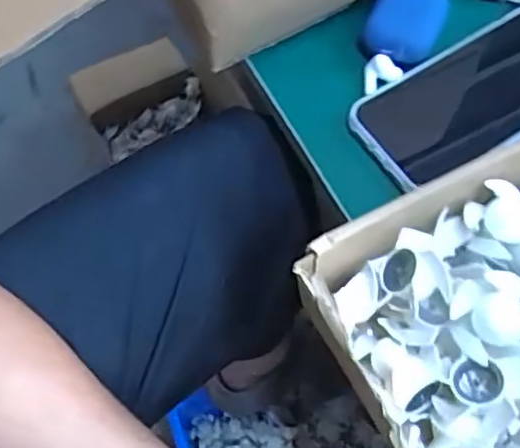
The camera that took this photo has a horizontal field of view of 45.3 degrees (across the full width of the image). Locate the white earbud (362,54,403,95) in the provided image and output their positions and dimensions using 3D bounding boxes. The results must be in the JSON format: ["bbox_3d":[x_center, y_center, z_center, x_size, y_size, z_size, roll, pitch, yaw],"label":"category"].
[{"bbox_3d":[0.085,-0.100,0.433,0.025,0.018,0.028,1,63,2],"label":"white earbud"}]

